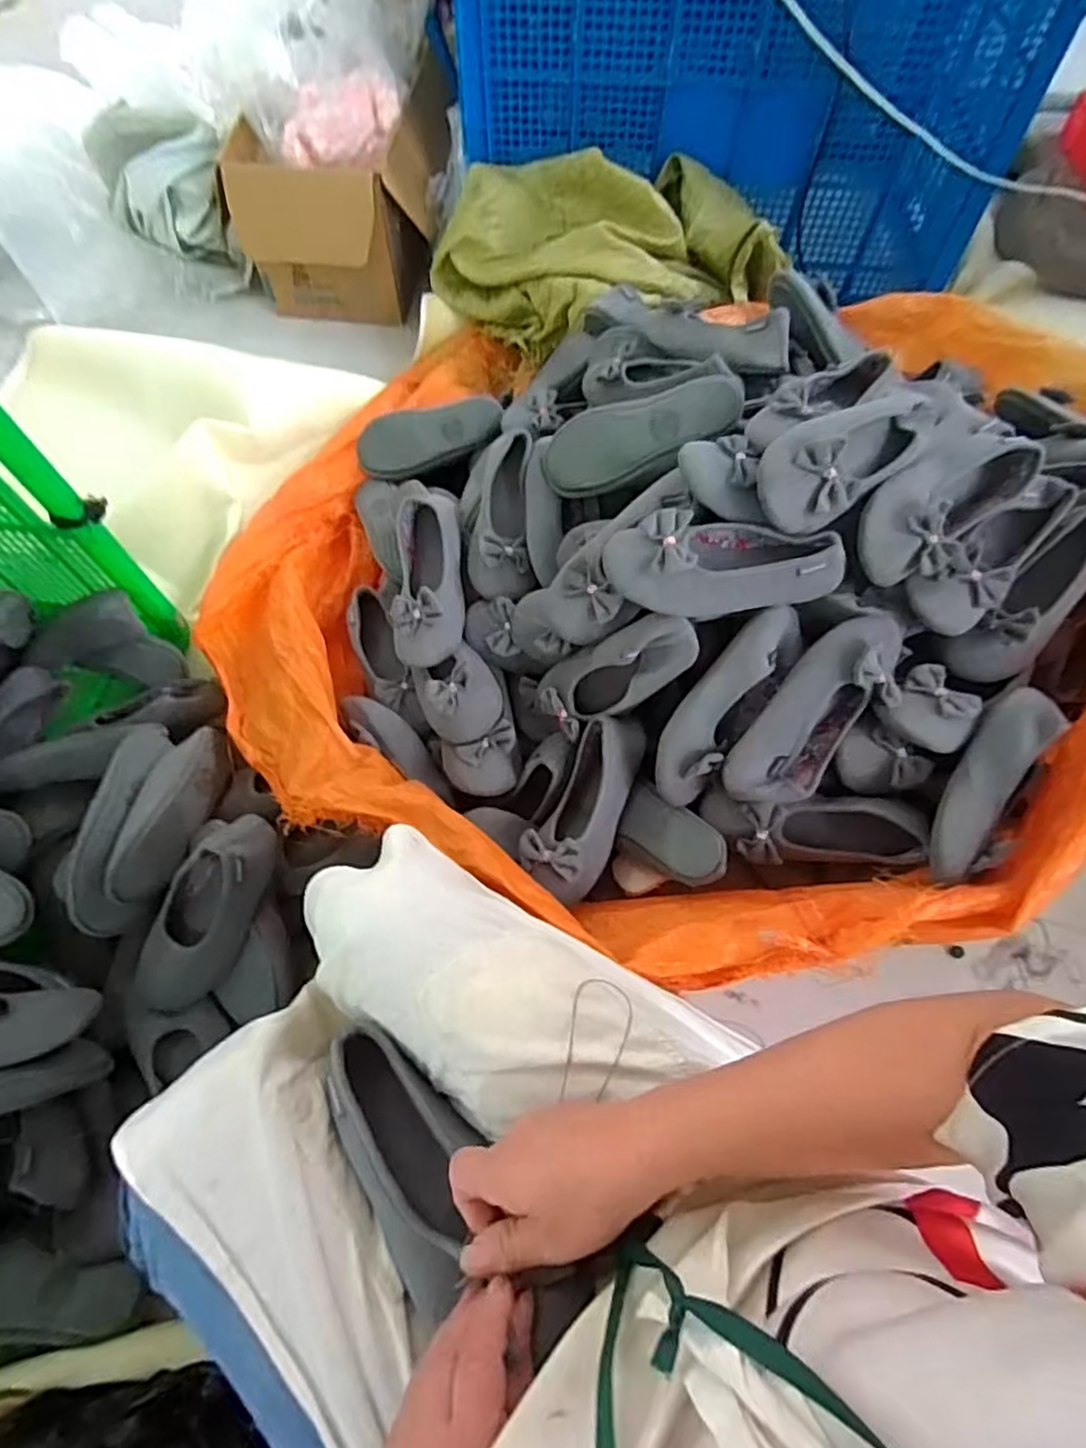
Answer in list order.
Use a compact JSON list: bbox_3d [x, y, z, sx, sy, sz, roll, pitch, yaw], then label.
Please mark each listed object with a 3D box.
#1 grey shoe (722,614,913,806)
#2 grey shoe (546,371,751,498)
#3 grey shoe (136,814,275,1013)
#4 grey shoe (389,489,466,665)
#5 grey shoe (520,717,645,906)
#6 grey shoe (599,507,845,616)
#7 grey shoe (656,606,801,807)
[{"bbox_3d":[0.289,-0.012,0.702,0.092,0.056,0.246,40,89,17],"label":"grey shoe"},{"bbox_3d":[0.116,-0.342,0.808,0.240,0.095,0.056,-1,24,32],"label":"grey shoe"},{"bbox_3d":[-0.378,0.212,0.756,0.100,0.066,0.237,37,104,16],"label":"grey shoe"},{"bbox_3d":[-0.150,-0.189,0.859,0.091,0.062,0.234,-3,77,-2],"label":"grey shoe"},{"bbox_3d":[0.058,0.083,0.756,0.089,0.065,0.191,27,67,12],"label":"grey shoe"},{"bbox_3d":[0.182,-0.168,0.685,0.232,0.061,0.091,-8,65,-4],"label":"grey shoe"},{"bbox_3d":[0.197,-0.022,0.728,0.070,0.066,0.240,36,88,16],"label":"grey shoe"}]

